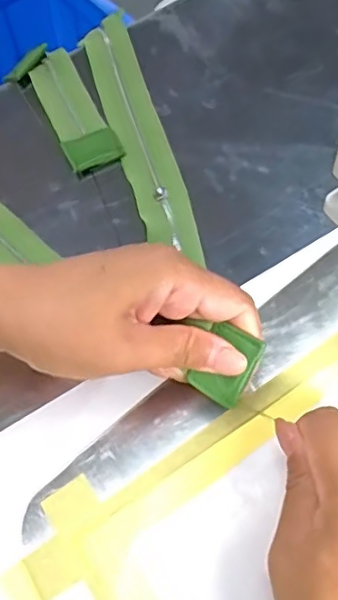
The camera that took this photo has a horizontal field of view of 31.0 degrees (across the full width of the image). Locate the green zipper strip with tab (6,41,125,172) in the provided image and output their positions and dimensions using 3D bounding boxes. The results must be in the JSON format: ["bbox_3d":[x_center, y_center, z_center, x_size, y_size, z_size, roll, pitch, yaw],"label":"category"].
[{"bbox_3d":[-0.073,-0.133,0.415,0.041,0.008,0.115,-24,62,-9],"label":"green zipper strip with tab"}]

